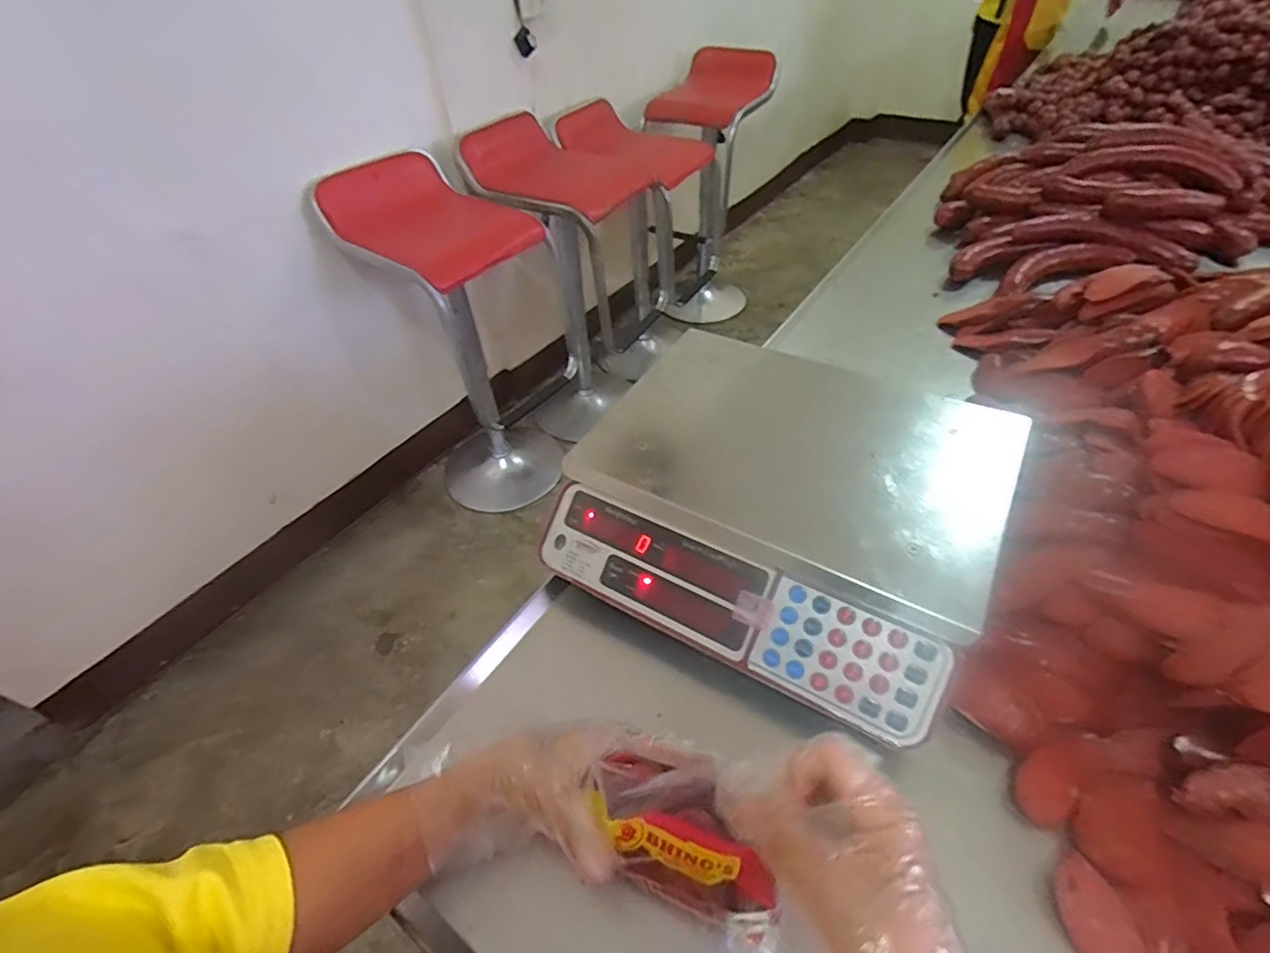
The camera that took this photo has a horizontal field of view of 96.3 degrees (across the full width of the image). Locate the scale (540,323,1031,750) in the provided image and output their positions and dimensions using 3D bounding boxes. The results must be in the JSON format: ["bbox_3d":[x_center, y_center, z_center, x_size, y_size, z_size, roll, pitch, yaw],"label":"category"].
[{"bbox_3d":[0.126,0.007,0.522,0.356,0.089,0.303,22,52,23],"label":"scale"}]

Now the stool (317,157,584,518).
[{"bbox_3d":[-0.392,-0.318,1.450,0.423,0.812,0.412,-29,51,-21],"label":"stool"}]

